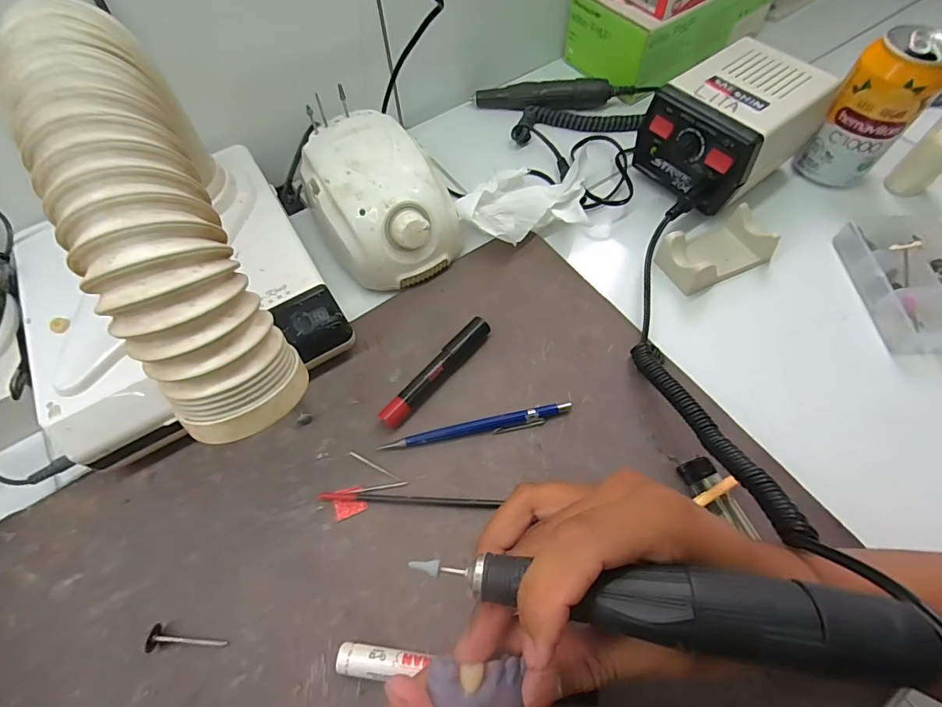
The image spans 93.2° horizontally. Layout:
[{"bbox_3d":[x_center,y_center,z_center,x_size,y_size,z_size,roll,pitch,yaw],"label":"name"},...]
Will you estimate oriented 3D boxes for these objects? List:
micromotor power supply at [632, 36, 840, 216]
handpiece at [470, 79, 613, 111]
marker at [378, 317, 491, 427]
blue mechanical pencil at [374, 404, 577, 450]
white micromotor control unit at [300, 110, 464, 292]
[{"bbox_3d":[0.230,-0.197,0.401,0.141,0.085,0.103,-34,67,-14],"label":"micromotor power supply"},{"bbox_3d":[0.077,-0.280,0.482,0.145,0.023,0.022,2,64,3],"label":"handpiece"},{"bbox_3d":[-0.025,0.014,0.340,0.018,0.017,0.108,37,70,18],"label":"marker"},{"bbox_3d":[0.006,0.054,0.321,0.134,0.009,0.011,-11,64,-4],"label":"blue mechanical pencil"},{"bbox_3d":[-0.081,-0.130,0.384,0.110,0.077,0.139,-31,67,-13],"label":"white micromotor control unit"}]

